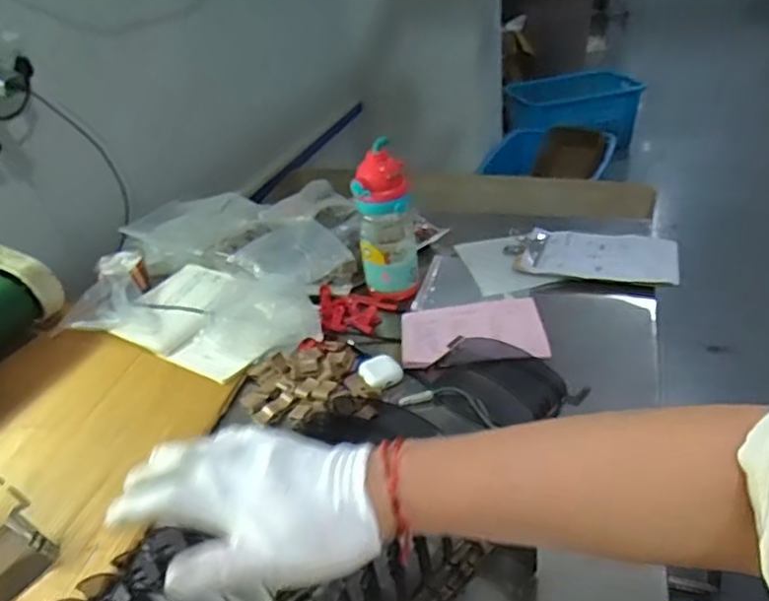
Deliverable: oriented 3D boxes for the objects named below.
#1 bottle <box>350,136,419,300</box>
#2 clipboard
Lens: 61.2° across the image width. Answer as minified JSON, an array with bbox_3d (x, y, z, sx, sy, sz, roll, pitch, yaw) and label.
[{"bbox_3d":[0.003,-0.105,0.881,0.076,0.195,0.069,-5,32,3],"label":"bottle"},{"bbox_3d":[0.299,-0.071,0.938,0.231,0.022,0.147,4,33,17],"label":"clipboard"}]

